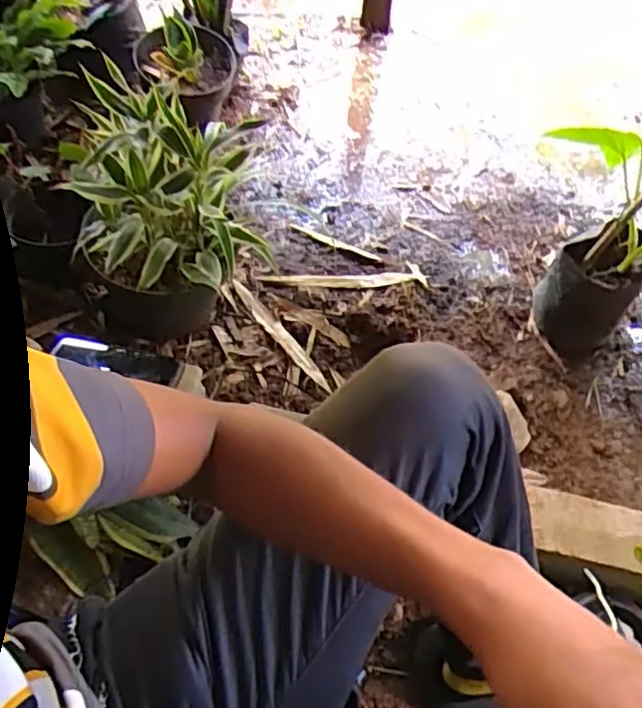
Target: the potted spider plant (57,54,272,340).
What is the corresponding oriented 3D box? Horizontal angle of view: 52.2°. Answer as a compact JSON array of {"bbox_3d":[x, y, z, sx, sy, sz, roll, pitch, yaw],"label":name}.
[{"bbox_3d":[-0.219,-0.168,0.916,0.218,0.379,0.233,-28,62,-21],"label":"potted spider plant"}]

